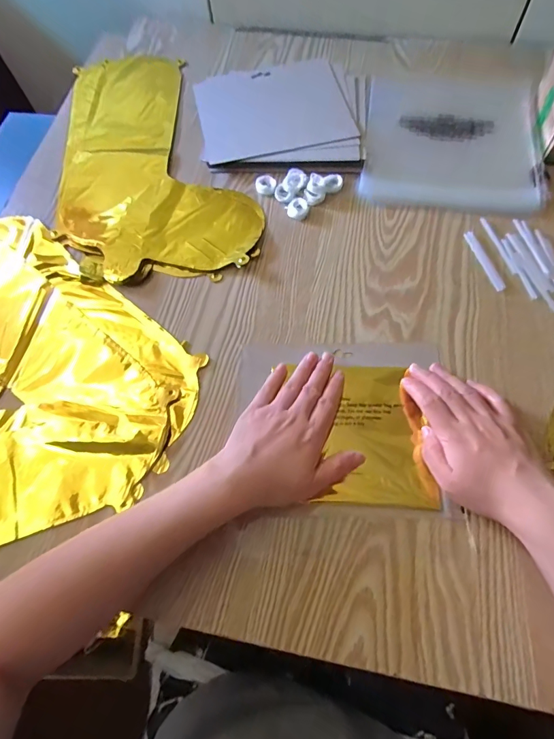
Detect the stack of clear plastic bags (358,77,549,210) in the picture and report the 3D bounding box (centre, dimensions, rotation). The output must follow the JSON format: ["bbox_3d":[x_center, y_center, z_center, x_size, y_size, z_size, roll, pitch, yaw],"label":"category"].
[{"bbox_3d":[0.218,-0.296,0.507,0.203,0.015,0.226,7,66,6],"label":"stack of clear plastic bags"}]

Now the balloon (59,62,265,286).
[{"bbox_3d":[-0.171,-0.277,0.525,0.219,0.011,0.409,-16,65,-4],"label":"balloon"}]

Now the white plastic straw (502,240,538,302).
[{"bbox_3d":[0.256,-0.108,0.425,0.009,0.004,0.080,-10,65,-2],"label":"white plastic straw"}]

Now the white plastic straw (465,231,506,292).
[{"bbox_3d":[0.222,-0.118,0.431,0.011,0.004,0.081,-13,65,-3],"label":"white plastic straw"}]

